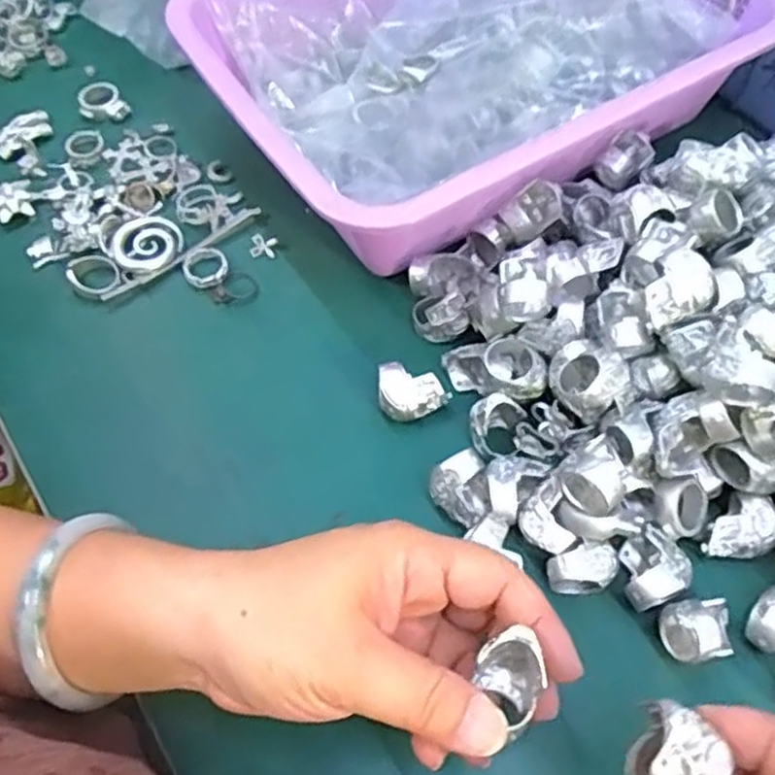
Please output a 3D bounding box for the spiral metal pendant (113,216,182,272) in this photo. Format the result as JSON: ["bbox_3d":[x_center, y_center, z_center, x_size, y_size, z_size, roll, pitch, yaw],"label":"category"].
[{"bbox_3d":[-0.137,-0.082,0.422,0.038,0.006,0.039,-1,60,2],"label":"spiral metal pendant"}]

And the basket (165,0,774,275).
[{"bbox_3d":[0.051,-0.195,0.436,0.301,0.076,0.222,-29,64,-15],"label":"basket"}]

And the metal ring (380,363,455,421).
[{"bbox_3d":[0.013,0.003,0.363,0.033,0.019,0.024,-5,60,0],"label":"metal ring"}]

